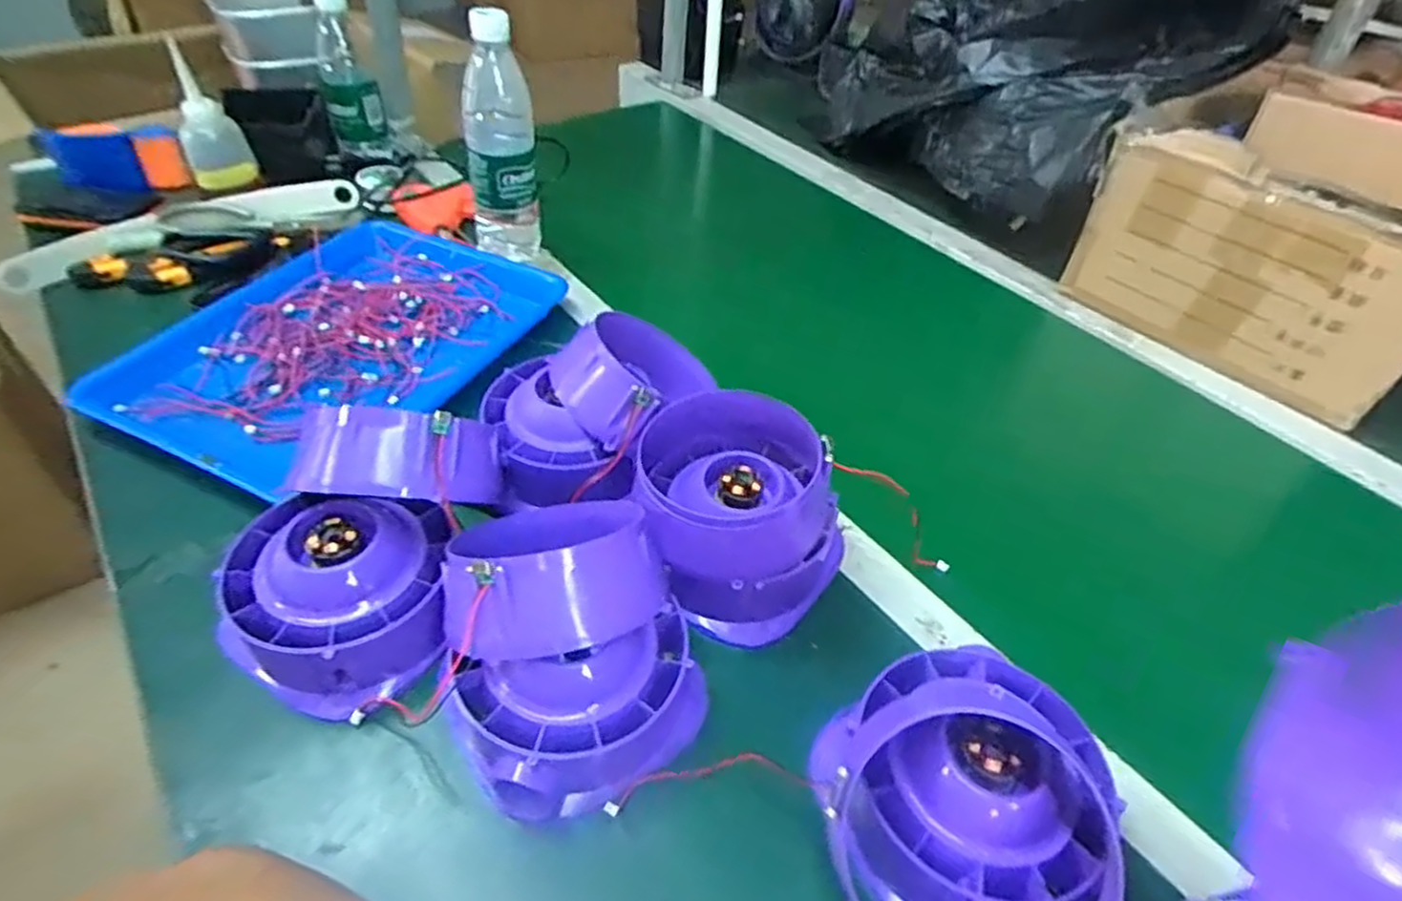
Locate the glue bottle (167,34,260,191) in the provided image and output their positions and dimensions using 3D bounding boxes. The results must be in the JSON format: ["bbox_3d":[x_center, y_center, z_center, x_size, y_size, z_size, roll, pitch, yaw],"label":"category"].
[{"bbox_3d":[-0.522,-0.349,0.783,0.062,0.126,0.063,-19,49,-24],"label":"glue bottle"}]

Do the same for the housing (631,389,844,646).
[{"bbox_3d":[0.029,0.036,0.494,0.141,0.089,0.144,-4,44,-10],"label":"housing"}]

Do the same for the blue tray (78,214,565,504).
[{"bbox_3d":[-0.308,-0.091,0.654,0.246,0.045,0.340,20,46,15],"label":"blue tray"}]

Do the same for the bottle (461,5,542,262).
[{"bbox_3d":[-0.193,-0.290,0.713,0.064,0.231,0.055,-4,44,-10],"label":"bottle"}]

